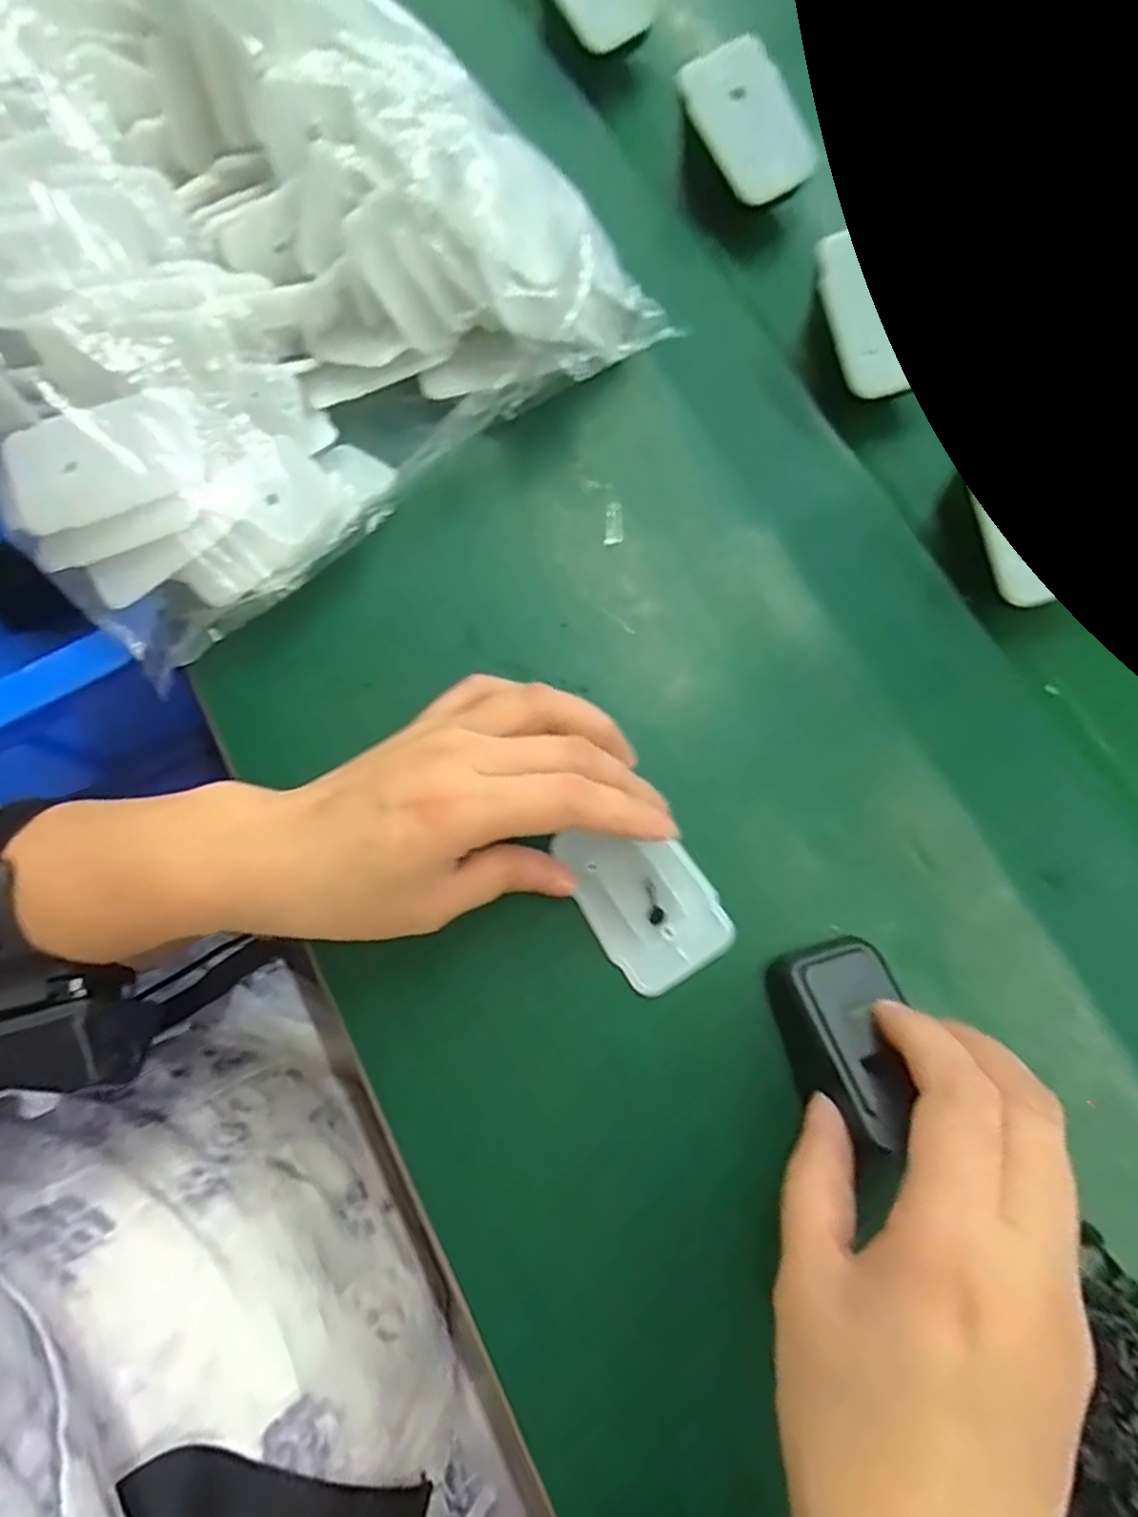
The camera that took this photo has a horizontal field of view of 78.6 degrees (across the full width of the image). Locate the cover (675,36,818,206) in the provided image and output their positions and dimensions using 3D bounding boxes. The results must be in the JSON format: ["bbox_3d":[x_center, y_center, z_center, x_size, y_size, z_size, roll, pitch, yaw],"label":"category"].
[{"bbox_3d":[0.082,-0.288,0.316,0.044,0.004,0.063,-33,106,2],"label":"cover"}]

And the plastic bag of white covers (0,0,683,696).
[{"bbox_3d":[-0.162,-0.234,0.283,0.258,0.101,0.315,-37,79,-8],"label":"plastic bag of white covers"}]

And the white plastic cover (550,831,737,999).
[{"bbox_3d":[0.028,0.052,0.265,0.046,0.005,0.067,-31,78,-6],"label":"white plastic cover"}]

